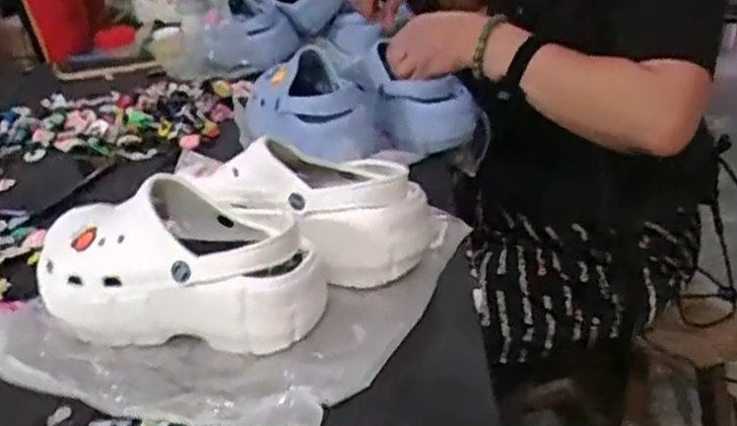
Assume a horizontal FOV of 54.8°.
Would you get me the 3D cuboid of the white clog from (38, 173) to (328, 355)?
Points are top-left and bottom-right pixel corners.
[{"bbox_3d":[-0.150,0.037,0.573,0.236,0.094,0.108,3,27,16],"label":"white clog"}]

